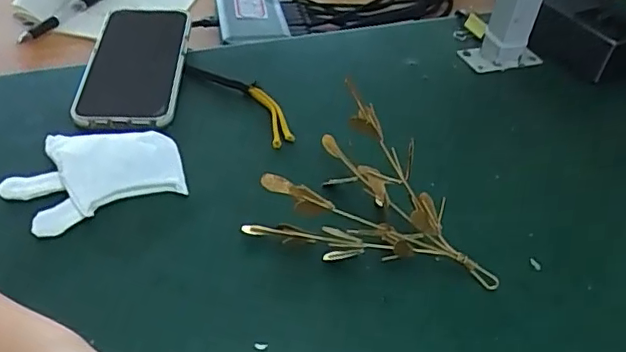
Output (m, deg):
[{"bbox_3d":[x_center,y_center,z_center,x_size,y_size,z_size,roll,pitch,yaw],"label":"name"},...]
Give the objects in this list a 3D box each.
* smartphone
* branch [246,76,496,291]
[{"bbox_3d":[-0.158,-0.101,0.514,0.083,0.010,0.167,3,47,-4],"label":"smartphone"},{"bbox_3d":[0.043,-0.001,0.398,0.169,0.082,0.108,7,43,1],"label":"branch"}]

